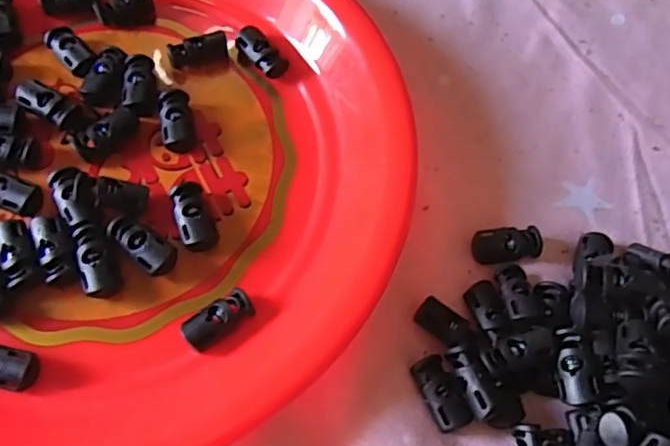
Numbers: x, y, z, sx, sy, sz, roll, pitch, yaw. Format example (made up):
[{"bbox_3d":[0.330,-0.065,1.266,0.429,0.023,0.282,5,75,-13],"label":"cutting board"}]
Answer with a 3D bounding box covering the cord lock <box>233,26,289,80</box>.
[{"bbox_3d":[-0.035,-0.079,0.286,0.014,0.009,0.029,-38,72,-19],"label":"cord lock"}]

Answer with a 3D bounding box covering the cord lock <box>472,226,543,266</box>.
[{"bbox_3d":[0.072,0.010,0.256,0.027,0.009,0.014,-2,65,-5],"label":"cord lock"}]

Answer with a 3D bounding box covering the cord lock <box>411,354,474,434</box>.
[{"bbox_3d":[0.039,0.063,0.225,0.014,0.008,0.027,-19,67,-12],"label":"cord lock"}]

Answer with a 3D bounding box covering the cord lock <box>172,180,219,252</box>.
[{"bbox_3d":[-0.057,-0.002,0.246,0.014,0.011,0.028,-20,67,-12],"label":"cord lock"}]

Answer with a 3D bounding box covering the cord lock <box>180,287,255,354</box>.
[{"bbox_3d":[-0.044,0.036,0.230,0.028,0.008,0.013,-39,72,-19],"label":"cord lock"}]

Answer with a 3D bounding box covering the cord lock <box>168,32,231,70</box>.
[{"bbox_3d":[-0.063,-0.079,0.283,0.028,0.011,0.012,-13,66,-10],"label":"cord lock"}]

